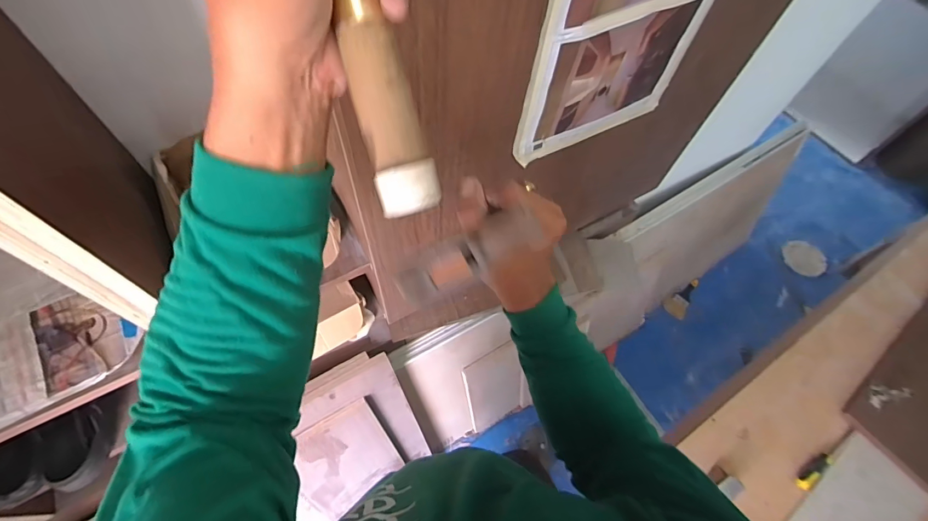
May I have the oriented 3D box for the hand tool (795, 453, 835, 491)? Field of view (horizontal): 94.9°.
[{"bbox_3d":[0.769,0.459,0.936,0.124,0.023,0.032,-26,66,-17],"label":"hand tool"}]

